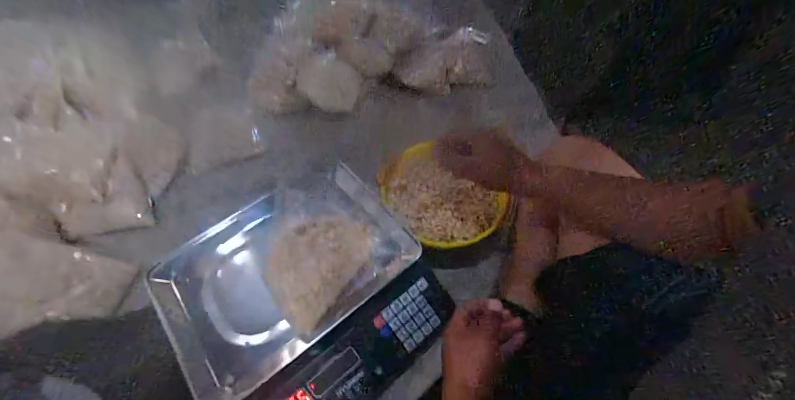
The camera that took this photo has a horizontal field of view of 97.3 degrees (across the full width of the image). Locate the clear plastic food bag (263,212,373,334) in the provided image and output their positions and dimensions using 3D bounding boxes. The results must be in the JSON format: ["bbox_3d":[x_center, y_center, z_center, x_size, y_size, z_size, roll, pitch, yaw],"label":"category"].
[{"bbox_3d":[-0.108,0.071,0.475,0.111,0.052,0.161,34,63,23],"label":"clear plastic food bag"}]

